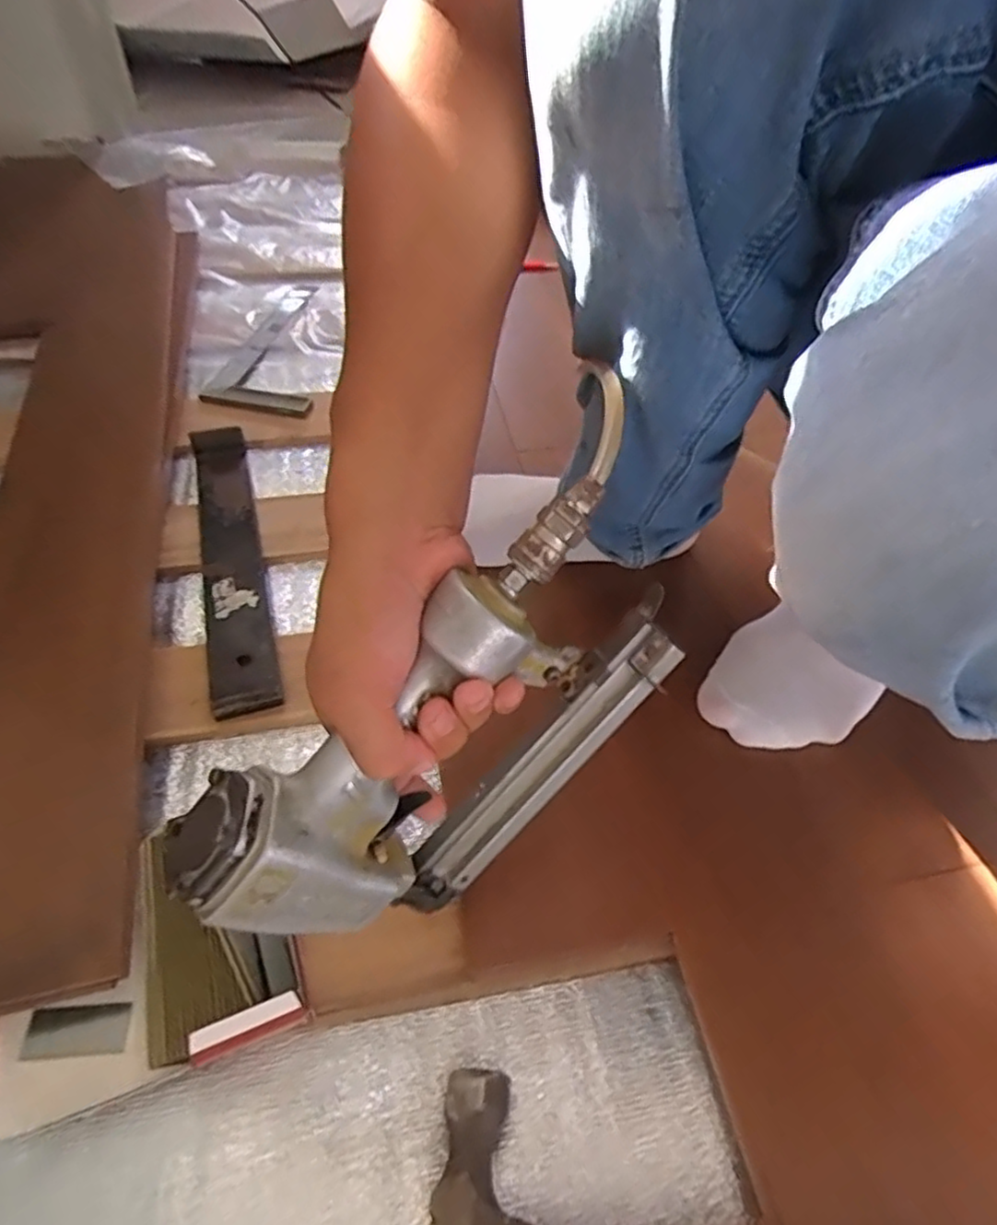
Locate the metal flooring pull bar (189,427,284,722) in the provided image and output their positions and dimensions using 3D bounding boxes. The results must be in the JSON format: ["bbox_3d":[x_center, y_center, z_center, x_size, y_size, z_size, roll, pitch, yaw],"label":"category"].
[{"bbox_3d":[-0.229,-0.050,0.582,0.050,0.023,0.314,-11,53,-15],"label":"metal flooring pull bar"}]

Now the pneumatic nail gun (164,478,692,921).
[{"bbox_3d":[-0.024,0.065,0.353,0.260,0.159,0.070,-44,43,0],"label":"pneumatic nail gun"}]

